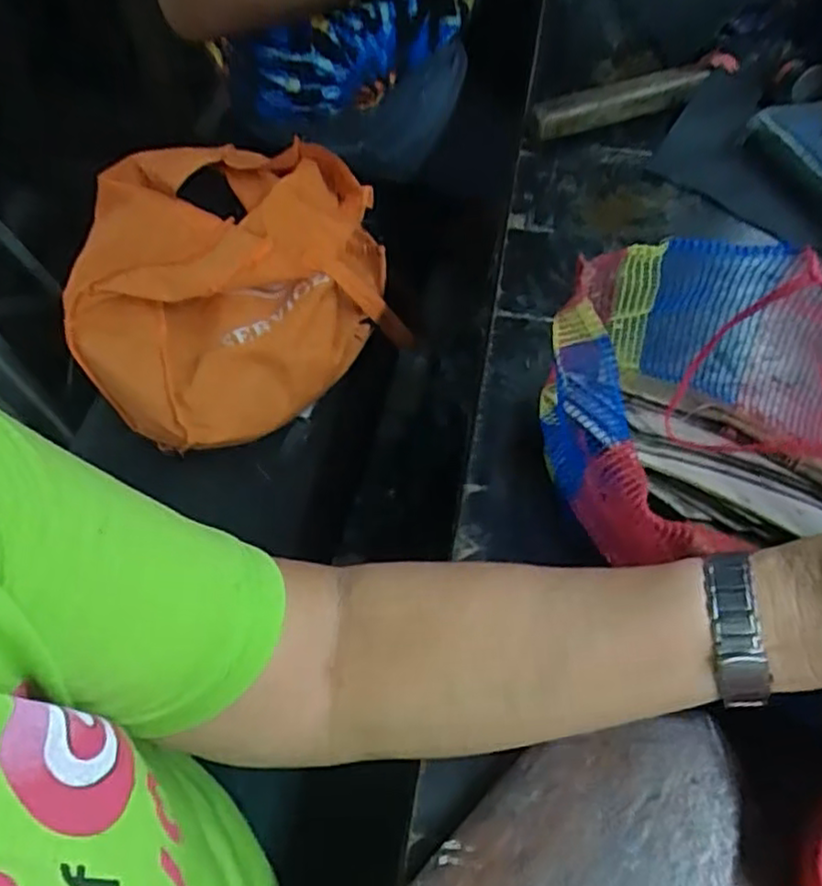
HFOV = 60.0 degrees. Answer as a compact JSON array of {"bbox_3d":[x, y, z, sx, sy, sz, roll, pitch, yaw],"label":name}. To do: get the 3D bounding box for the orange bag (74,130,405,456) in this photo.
[{"bbox_3d":[-0.183,-0.174,0.715,0.308,0.091,0.354,-20,61,-10],"label":"orange bag"}]

